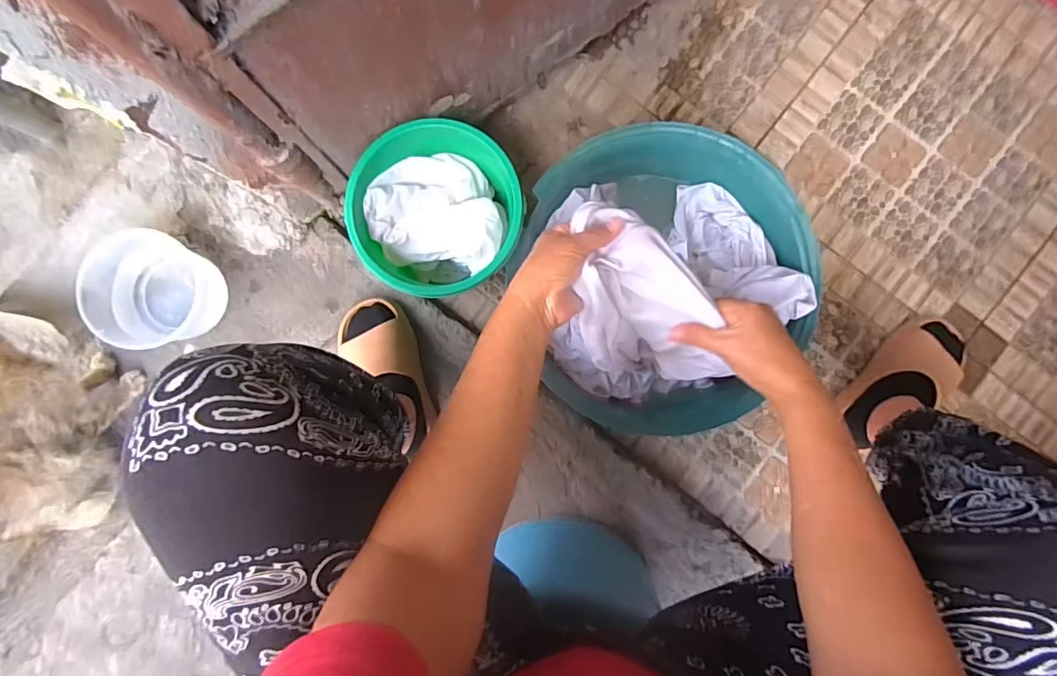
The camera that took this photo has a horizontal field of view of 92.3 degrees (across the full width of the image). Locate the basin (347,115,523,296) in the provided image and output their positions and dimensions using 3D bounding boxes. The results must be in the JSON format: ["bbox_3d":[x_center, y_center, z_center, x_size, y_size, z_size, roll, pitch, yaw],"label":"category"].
[{"bbox_3d":[-0.104,-0.147,0.619,0.188,0.112,0.189,0,88,2],"label":"basin"}]

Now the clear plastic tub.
[{"bbox_3d":[-0.475,-0.061,0.648,0.135,0.084,0.140,0,88,2],"label":"clear plastic tub"}]

